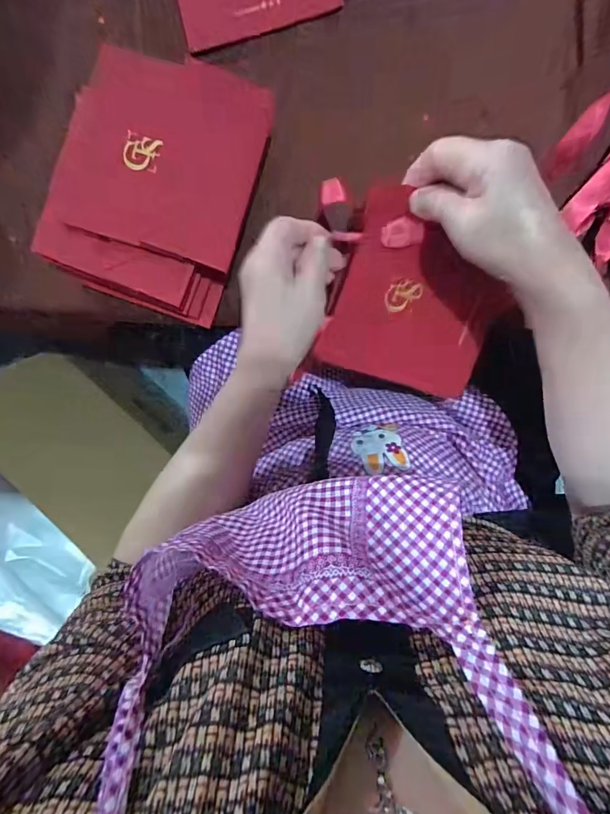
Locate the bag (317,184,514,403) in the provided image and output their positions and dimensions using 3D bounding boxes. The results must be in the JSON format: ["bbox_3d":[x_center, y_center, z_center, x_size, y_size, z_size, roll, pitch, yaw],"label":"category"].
[{"bbox_3d":[0.095,-0.084,0.338,0.137,0.015,0.136,12,118,-13],"label":"bag"}]

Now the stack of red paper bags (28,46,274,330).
[{"bbox_3d":[-0.122,-0.175,0.337,0.153,0.063,0.179,19,91,5],"label":"stack of red paper bags"}]

